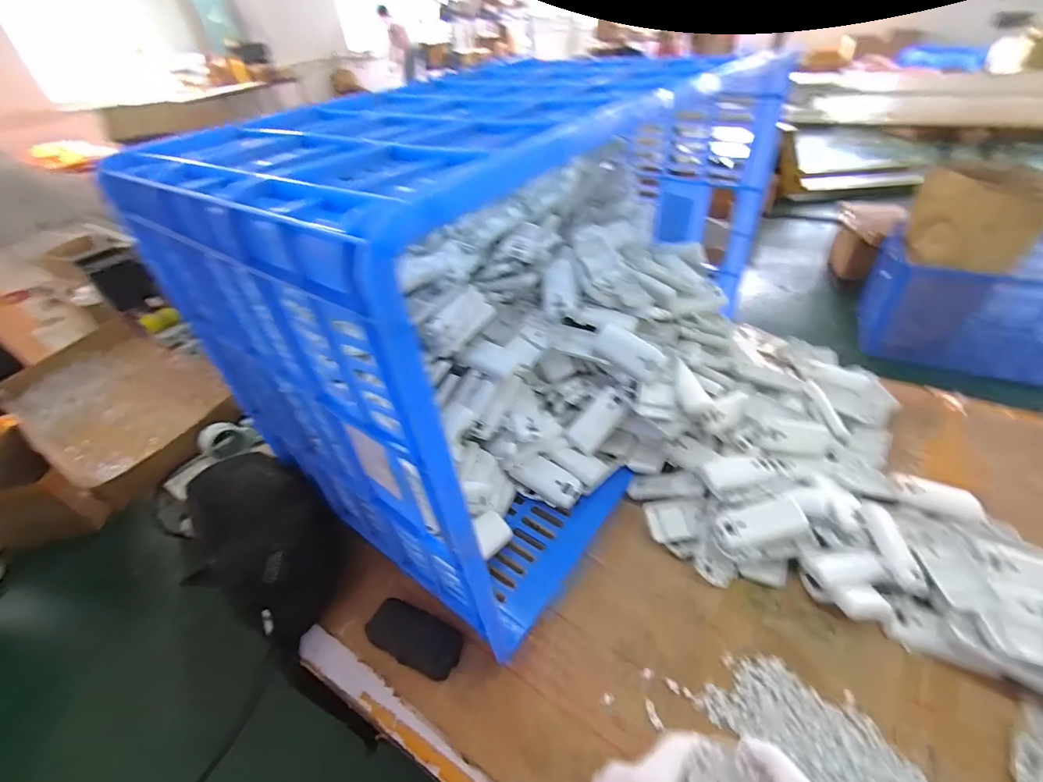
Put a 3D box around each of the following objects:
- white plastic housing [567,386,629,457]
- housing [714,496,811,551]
[{"bbox_3d":[0.104,0.041,0.626,0.046,0.017,0.090,45,91,2],"label":"white plastic housing"},{"bbox_3d":[0.275,0.153,0.531,0.101,0.021,0.042,-13,41,-8],"label":"housing"}]

